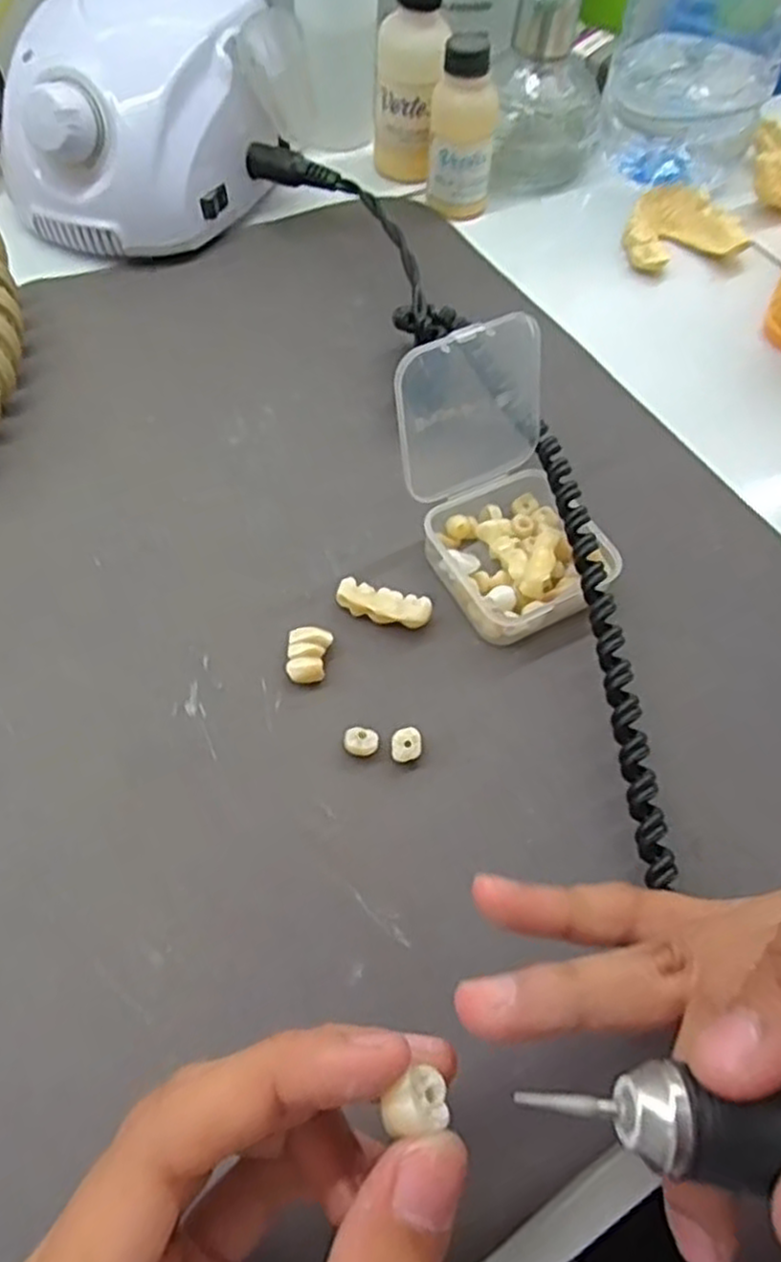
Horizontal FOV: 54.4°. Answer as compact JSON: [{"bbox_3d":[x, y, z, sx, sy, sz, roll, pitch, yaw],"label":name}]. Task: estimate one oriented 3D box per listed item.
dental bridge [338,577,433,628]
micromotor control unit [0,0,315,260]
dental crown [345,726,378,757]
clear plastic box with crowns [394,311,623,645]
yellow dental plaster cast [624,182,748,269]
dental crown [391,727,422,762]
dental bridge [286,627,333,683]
[{"bbox_3d":[-0.003,-0.008,0.263,0.033,0.010,0.014,20,60,7],"label":"dental bridge"},{"bbox_3d":[-0.110,-0.242,0.360,0.095,0.077,0.146,37,63,16],"label":"micromotor control unit"},{"bbox_3d":[-0.009,0.034,0.237,0.011,0.004,0.009,2,59,-3],"label":"dental crown"},{"bbox_3d":[0.041,-0.047,0.260,0.056,0.062,0.083,-24,64,-18],"label":"clear plastic box with crowns"},{"bbox_3d":[0.150,-0.201,0.386,0.057,0.021,0.047,20,60,7],"label":"yellow dental plaster cast"},{"bbox_3d":[0.005,0.036,0.239,0.010,0.007,0.010,-1,59,-5],"label":"dental crown"},{"bbox_3d":[-0.027,0.008,0.252,0.014,0.006,0.019,2,59,-4],"label":"dental bridge"}]

